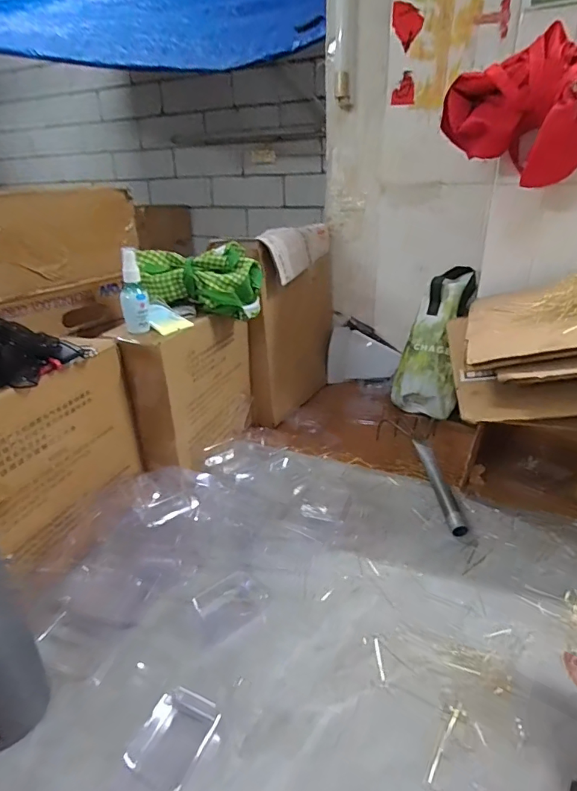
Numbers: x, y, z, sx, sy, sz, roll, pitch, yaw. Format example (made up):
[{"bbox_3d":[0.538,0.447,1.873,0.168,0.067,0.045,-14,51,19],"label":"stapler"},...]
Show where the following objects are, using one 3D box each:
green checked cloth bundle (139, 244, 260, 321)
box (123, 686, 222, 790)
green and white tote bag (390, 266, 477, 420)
[{"bbox_3d":[-0.148,-0.188,0.776,0.204,0.103,0.097,-1,25,2],"label":"green checked cloth bundle"},{"bbox_3d":[-0.108,0.319,0.430,0.065,0.022,0.073,12,29,27],"label":"box"},{"bbox_3d":[0.314,-0.123,0.984,0.134,0.330,0.074,16,1,33],"label":"green and white tote bag"}]

